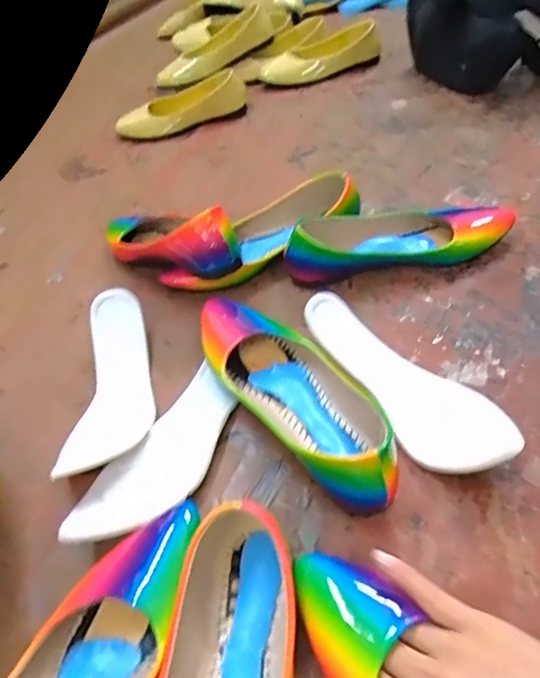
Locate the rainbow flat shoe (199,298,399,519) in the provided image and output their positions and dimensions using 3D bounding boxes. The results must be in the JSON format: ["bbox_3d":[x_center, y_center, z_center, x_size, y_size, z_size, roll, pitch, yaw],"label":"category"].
[{"bbox_3d":[0.019,0.036,0.434,0.094,0.055,0.251,-31,48,-20],"label":"rainbow flat shoe"}]

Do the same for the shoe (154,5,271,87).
[{"bbox_3d":[-0.110,-0.560,1.007,0.243,0.059,0.082,-22,44,16],"label":"shoe"}]

